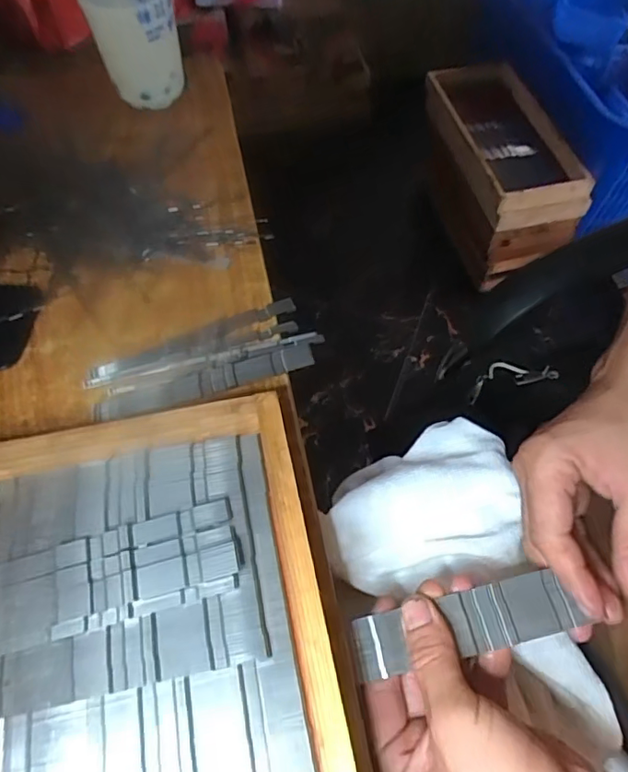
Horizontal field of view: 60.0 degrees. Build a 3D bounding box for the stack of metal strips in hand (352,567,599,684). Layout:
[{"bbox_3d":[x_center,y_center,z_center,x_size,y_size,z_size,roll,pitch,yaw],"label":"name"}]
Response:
[{"bbox_3d":[0.079,0.126,0.290,0.117,0.007,0.030,-13,60,-2],"label":"stack of metal strips in hand"}]

